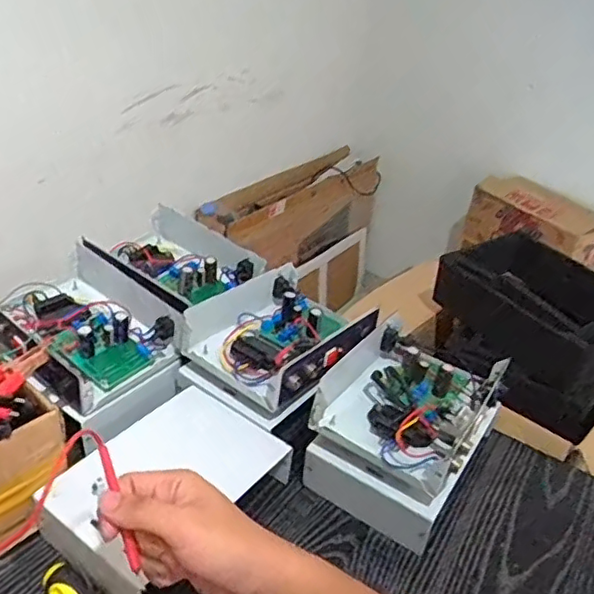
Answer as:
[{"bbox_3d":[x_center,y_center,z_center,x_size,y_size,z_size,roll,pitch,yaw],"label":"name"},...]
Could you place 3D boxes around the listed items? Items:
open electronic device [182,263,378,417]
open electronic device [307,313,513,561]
[{"bbox_3d":[-0.021,0.039,0.743,0.185,0.050,0.201,28,39,30],"label":"open electronic device"},{"bbox_3d":[0.106,0.139,0.689,0.191,0.112,0.206,21,35,20],"label":"open electronic device"}]

